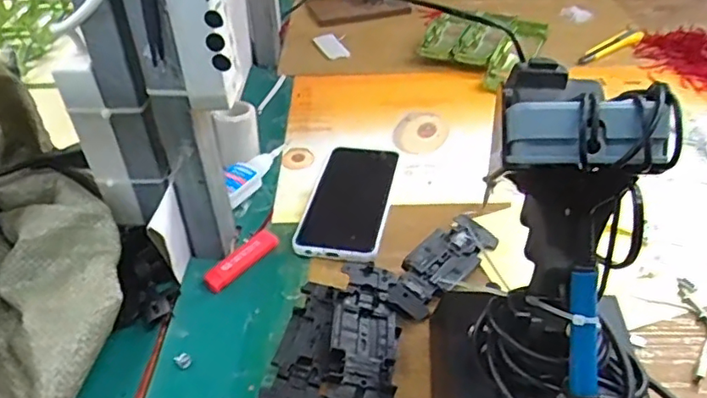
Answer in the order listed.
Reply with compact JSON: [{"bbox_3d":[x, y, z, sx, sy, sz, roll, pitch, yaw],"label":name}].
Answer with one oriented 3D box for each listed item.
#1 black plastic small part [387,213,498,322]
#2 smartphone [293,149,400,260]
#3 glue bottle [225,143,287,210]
[{"bbox_3d":[0.077,0.058,0.534,0.046,0.021,0.125,27,47,32],"label":"black plastic small part"},{"bbox_3d":[-0.003,-0.001,0.617,0.077,0.015,0.172,5,39,9],"label":"smartphone"},{"bbox_3d":[-0.105,-0.033,0.649,0.029,0.027,0.111,14,41,19],"label":"glue bottle"}]

